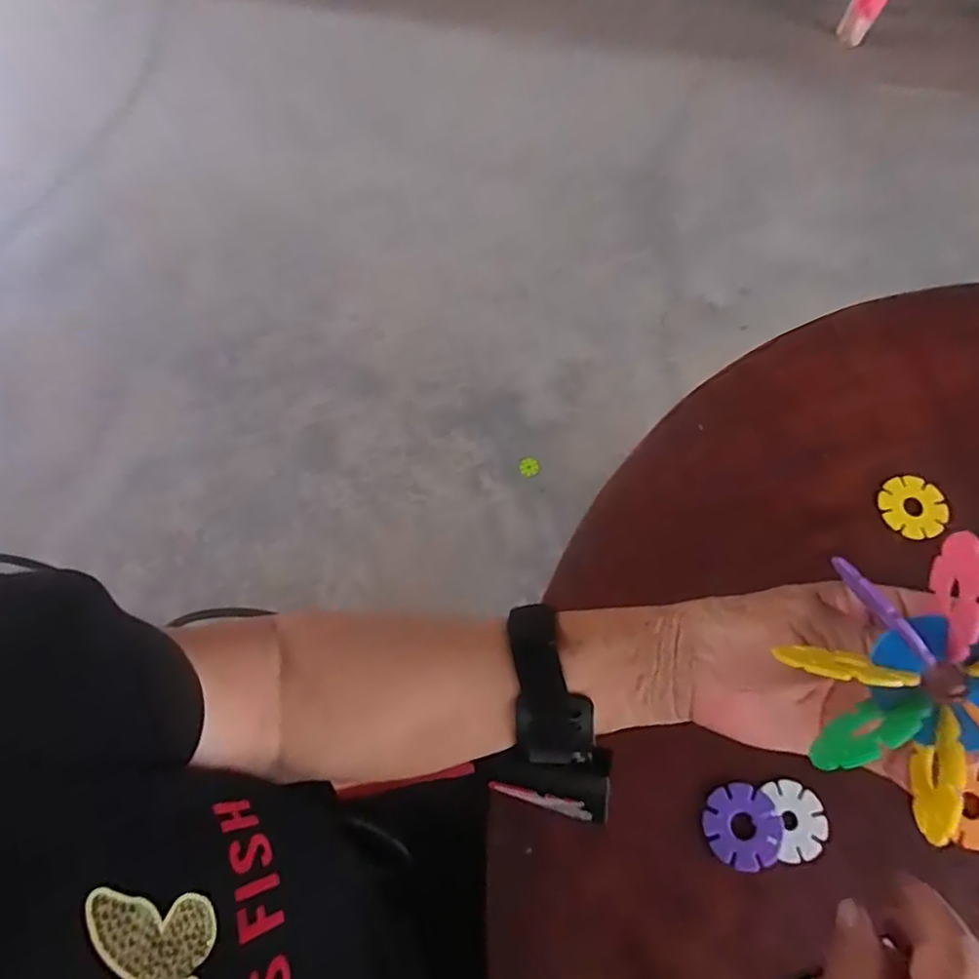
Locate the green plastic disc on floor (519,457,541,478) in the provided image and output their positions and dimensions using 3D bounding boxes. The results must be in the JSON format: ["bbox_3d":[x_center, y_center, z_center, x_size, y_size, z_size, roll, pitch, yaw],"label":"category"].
[{"bbox_3d":[0.068,-0.037,1.008,0.033,0.004,0.035,0,75,2],"label":"green plastic disc on floor"}]

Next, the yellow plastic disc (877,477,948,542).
[{"bbox_3d":[0.289,0.012,0.400,0.043,0.005,0.044,0,70,1],"label":"yellow plastic disc"}]

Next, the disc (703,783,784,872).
[{"bbox_3d":[0.147,0.194,0.338,0.042,0.006,0.042,0,70,1],"label":"disc"}]

